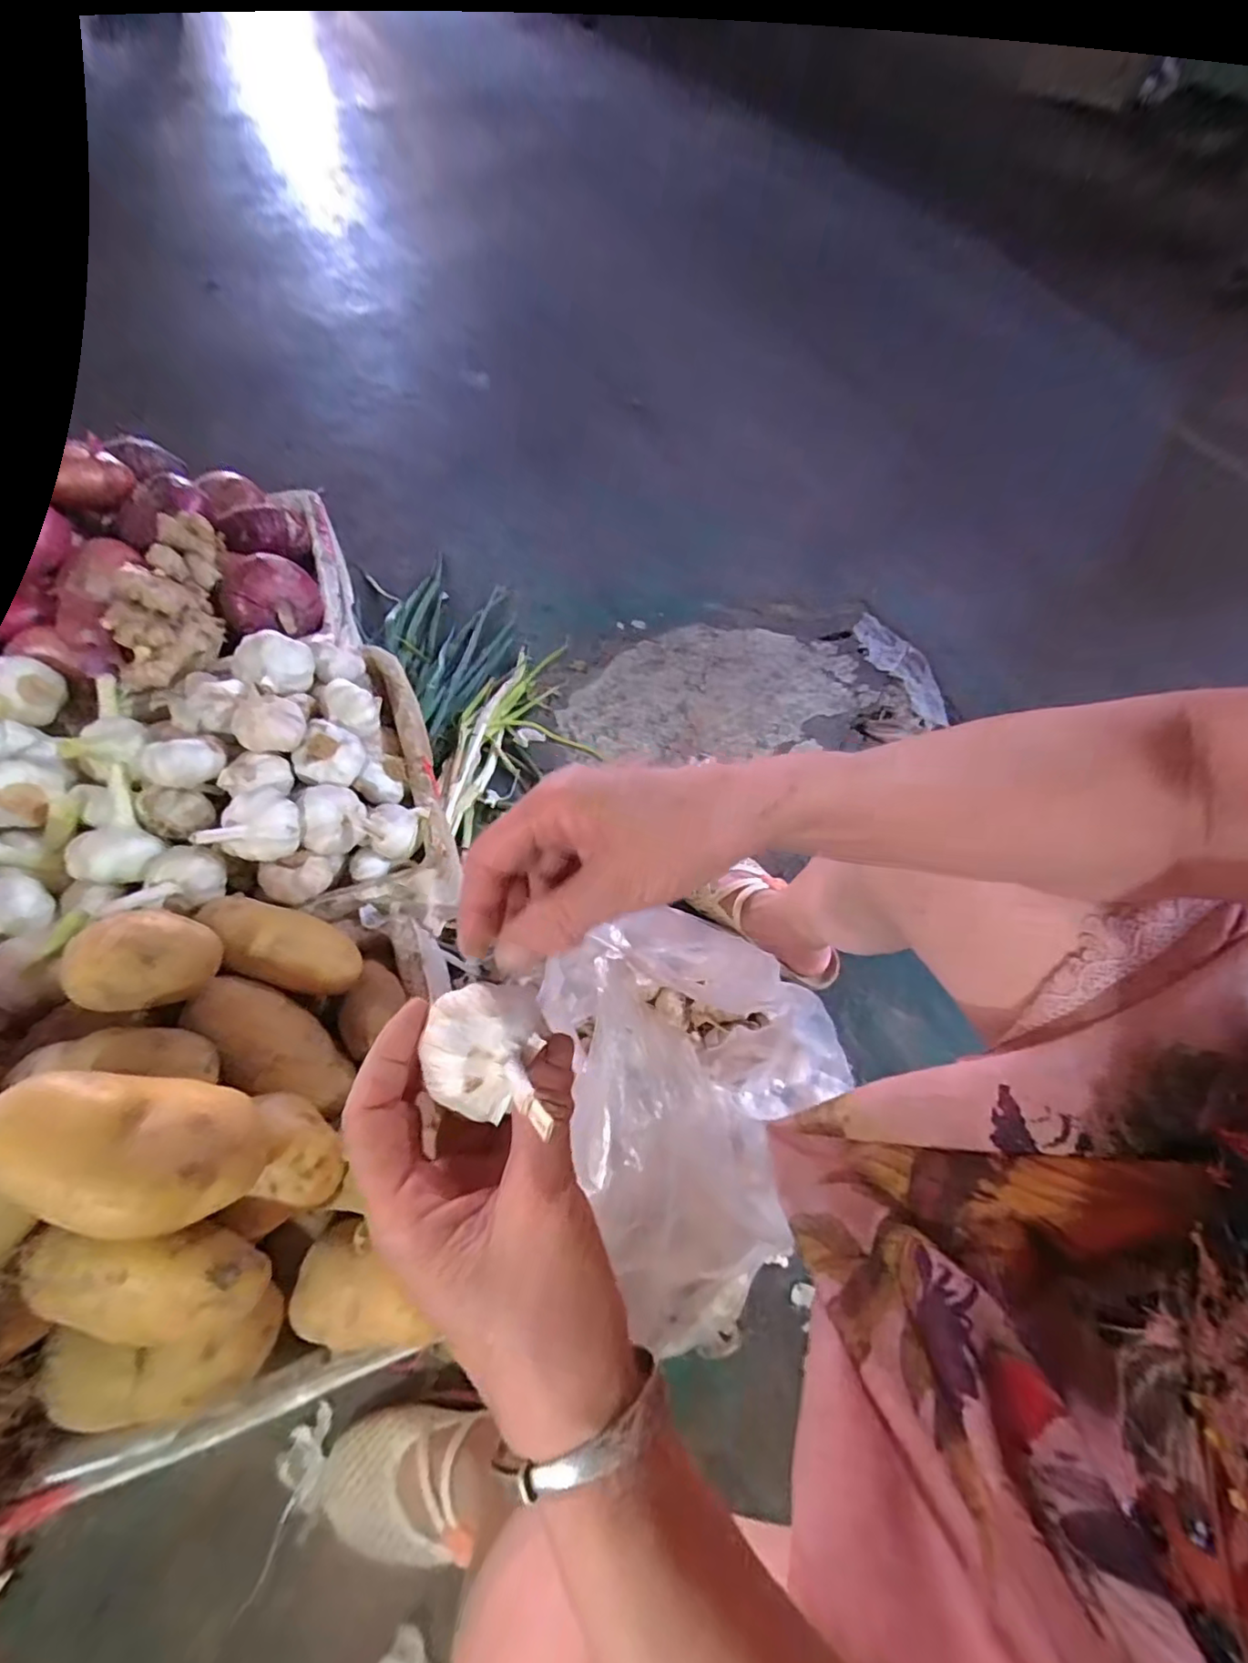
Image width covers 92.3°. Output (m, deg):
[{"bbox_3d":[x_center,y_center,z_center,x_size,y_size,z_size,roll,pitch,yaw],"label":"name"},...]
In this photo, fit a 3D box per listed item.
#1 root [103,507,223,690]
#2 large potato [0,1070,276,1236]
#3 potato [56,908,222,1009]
[{"bbox_3d":[-0.447,-0.230,0.595,0.068,0.073,0.194,-2,62,0],"label":"root"},{"bbox_3d":[-0.260,0.172,0.317,0.122,0.058,0.071,18,35,-28],"label":"large potato"},{"bbox_3d":[-0.307,0.081,0.383,0.070,0.044,0.054,-18,63,-9],"label":"potato"}]

